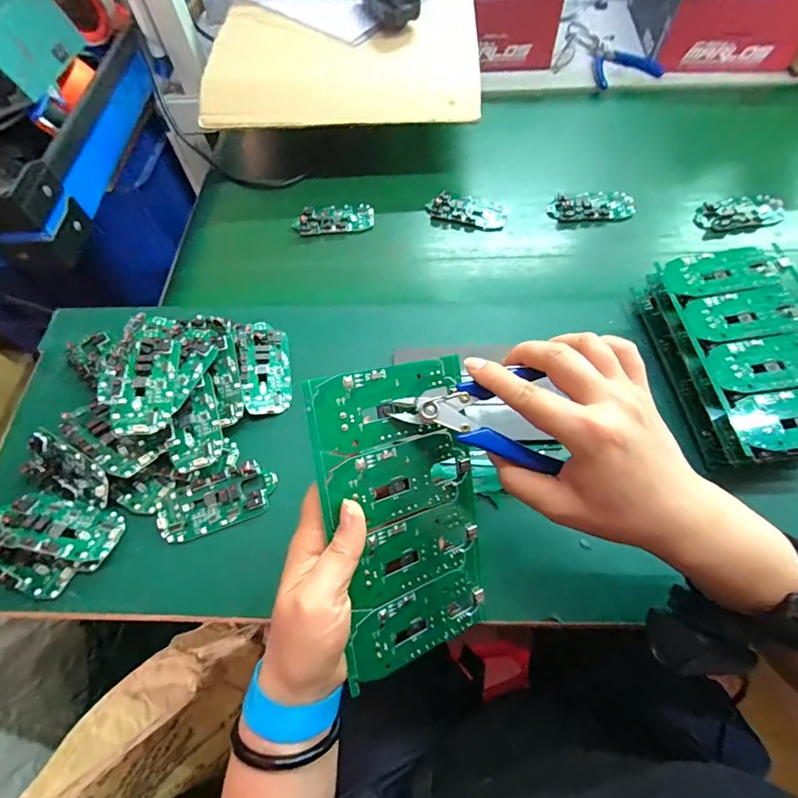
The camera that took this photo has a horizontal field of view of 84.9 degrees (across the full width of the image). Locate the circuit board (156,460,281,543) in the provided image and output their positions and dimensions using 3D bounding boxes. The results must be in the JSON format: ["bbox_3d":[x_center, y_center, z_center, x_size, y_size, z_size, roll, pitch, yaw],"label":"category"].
[{"bbox_3d":[-0.156,0.087,0.371,0.099,0.015,0.047,-20,64,-7],"label":"circuit board"}]

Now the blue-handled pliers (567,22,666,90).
[{"bbox_3d":[0.322,-0.539,0.683,0.105,0.026,0.168,-18,63,-6],"label":"blue-handled pliers"}]

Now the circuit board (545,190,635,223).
[{"bbox_3d":[0.232,-0.234,0.532,0.099,0.016,0.044,-3,63,1],"label":"circuit board"}]

